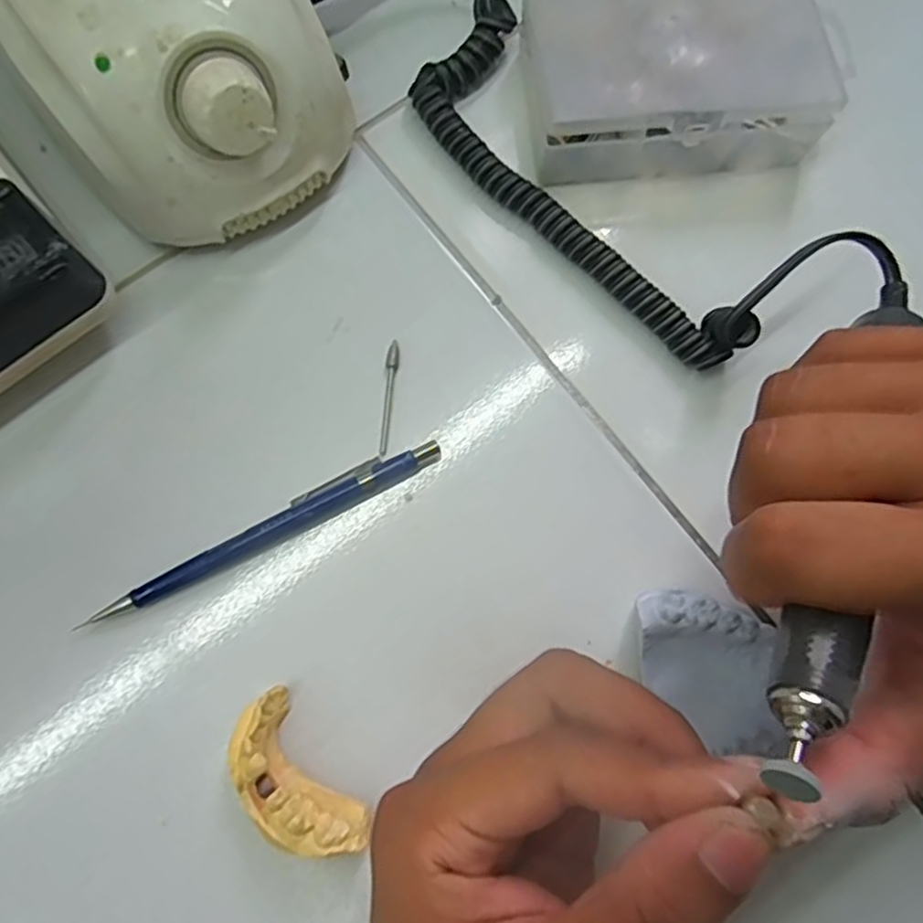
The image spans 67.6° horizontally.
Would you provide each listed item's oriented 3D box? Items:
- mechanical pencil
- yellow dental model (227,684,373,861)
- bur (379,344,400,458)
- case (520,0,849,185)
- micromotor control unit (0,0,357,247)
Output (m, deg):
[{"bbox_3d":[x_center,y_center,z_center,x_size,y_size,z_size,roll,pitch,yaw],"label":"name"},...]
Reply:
[{"bbox_3d":[-0.069,0.024,0.253,0.133,0.010,0.013,-27,79,-7],"label":"mechanical pencil"},{"bbox_3d":[-0.056,0.106,0.228,0.026,0.022,0.056,-38,81,-9],"label":"yellow dental model"},{"bbox_3d":[-0.028,-0.025,0.269,0.005,0.004,0.045,4,79,-1],"label":"bur"},{"bbox_3d":[0.086,-0.158,0.282,0.122,0.035,0.074,-6,77,-3],"label":"case"},{"bbox_3d":[-0.111,-0.158,0.254,0.099,0.082,0.133,-37,80,-9],"label":"micromotor control unit"}]

